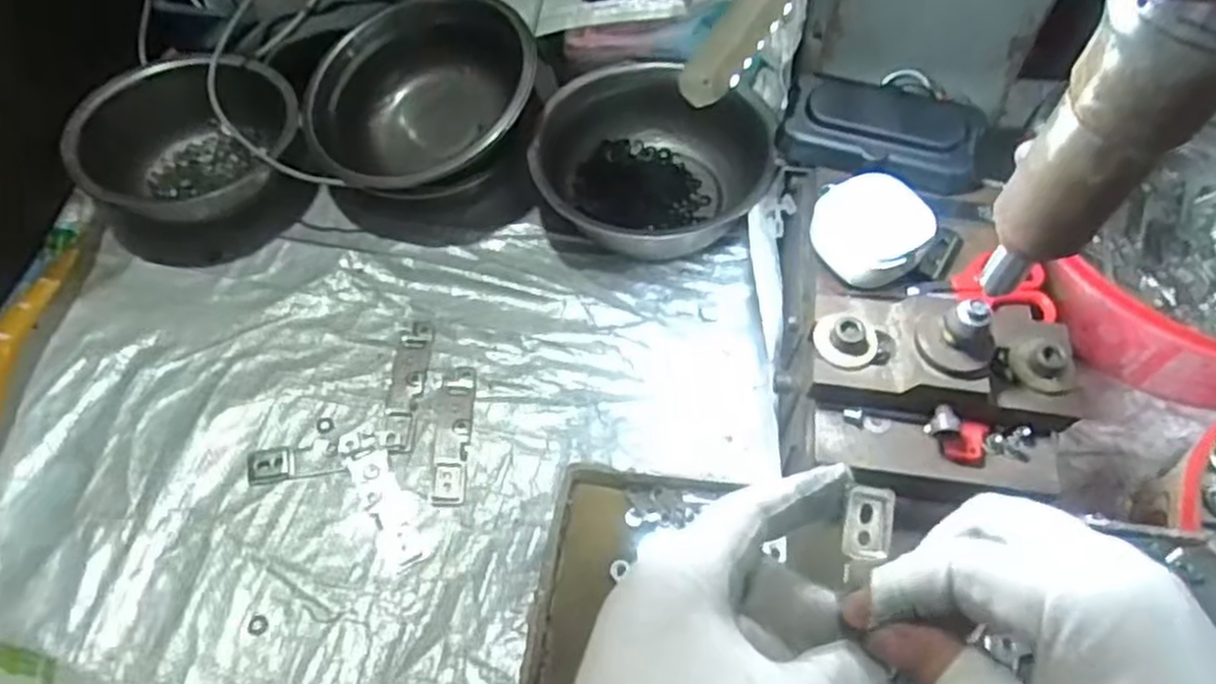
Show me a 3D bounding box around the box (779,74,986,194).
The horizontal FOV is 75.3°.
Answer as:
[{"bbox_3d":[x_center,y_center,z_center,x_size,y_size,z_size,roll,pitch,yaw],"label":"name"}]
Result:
[{"bbox_3d":[0.154,-0.118,0.445,0.106,0.035,0.043,20,61,10],"label":"box"}]

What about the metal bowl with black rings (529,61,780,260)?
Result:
[{"bbox_3d":[0.032,-0.127,0.553,0.159,0.059,0.138,17,61,9],"label":"metal bowl with black rings"}]

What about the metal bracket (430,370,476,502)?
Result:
[{"bbox_3d":[-0.093,0.055,0.478,0.020,0.004,0.088,1,60,0],"label":"metal bracket"}]

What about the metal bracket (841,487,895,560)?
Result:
[{"bbox_3d":[0.094,0.065,0.285,0.019,0.006,0.025,9,79,-10],"label":"metal bracket"}]

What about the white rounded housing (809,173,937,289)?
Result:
[{"bbox_3d":[0.135,-0.058,0.408,0.056,0.028,0.054,-3,82,19],"label":"white rounded housing"}]

